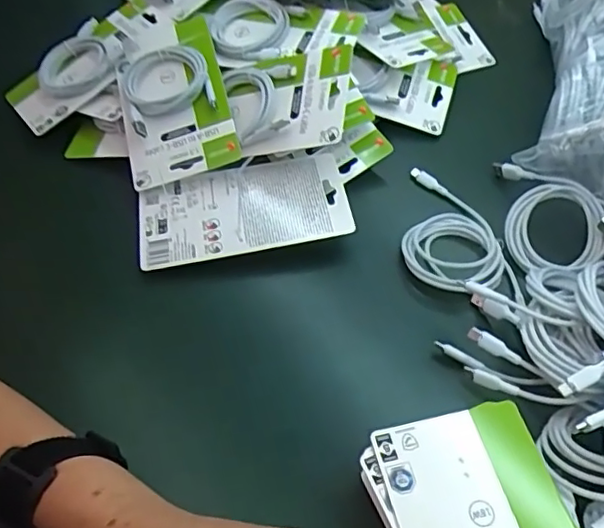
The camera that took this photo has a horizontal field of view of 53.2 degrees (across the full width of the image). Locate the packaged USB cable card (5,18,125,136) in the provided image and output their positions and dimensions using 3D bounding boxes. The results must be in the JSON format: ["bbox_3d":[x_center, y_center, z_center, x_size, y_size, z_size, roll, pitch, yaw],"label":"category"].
[{"bbox_3d":[-0.240,-0.188,0.618,0.124,0.014,0.085,-42,67,1],"label":"packaged USB cable card"}]

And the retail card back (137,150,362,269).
[{"bbox_3d":[-0.053,-0.049,0.543,0.185,0.012,0.101,-11,58,-3],"label":"retail card back"}]

